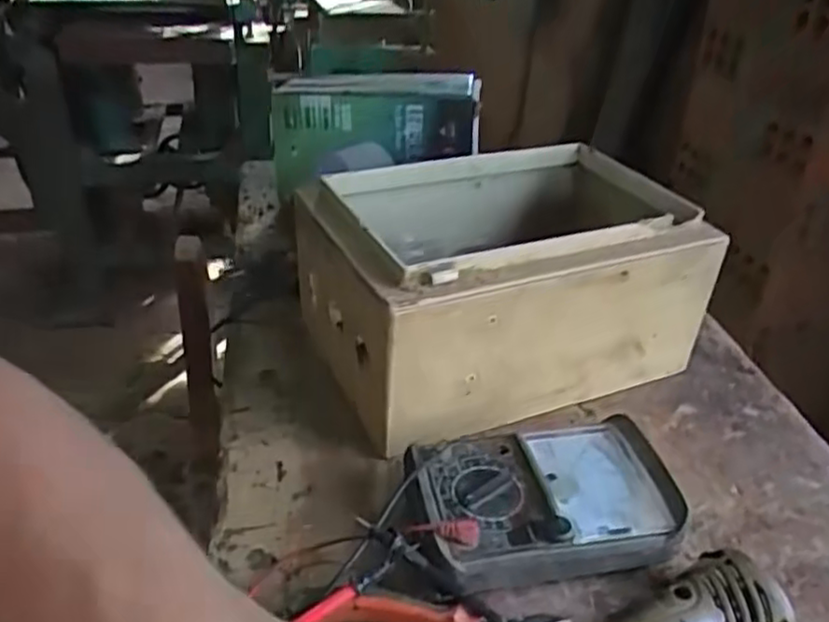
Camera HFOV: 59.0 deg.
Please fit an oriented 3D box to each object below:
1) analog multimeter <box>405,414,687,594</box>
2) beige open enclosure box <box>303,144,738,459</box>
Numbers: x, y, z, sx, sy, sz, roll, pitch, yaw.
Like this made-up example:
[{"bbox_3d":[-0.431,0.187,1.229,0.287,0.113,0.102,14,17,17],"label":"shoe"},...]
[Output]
[{"bbox_3d":[0.081,0.129,0.481,0.169,0.052,0.106,-3,32,-12],"label":"analog multimeter"},{"bbox_3d":[0.088,-0.033,0.648,0.344,0.151,0.215,-12,35,-24],"label":"beige open enclosure box"}]

